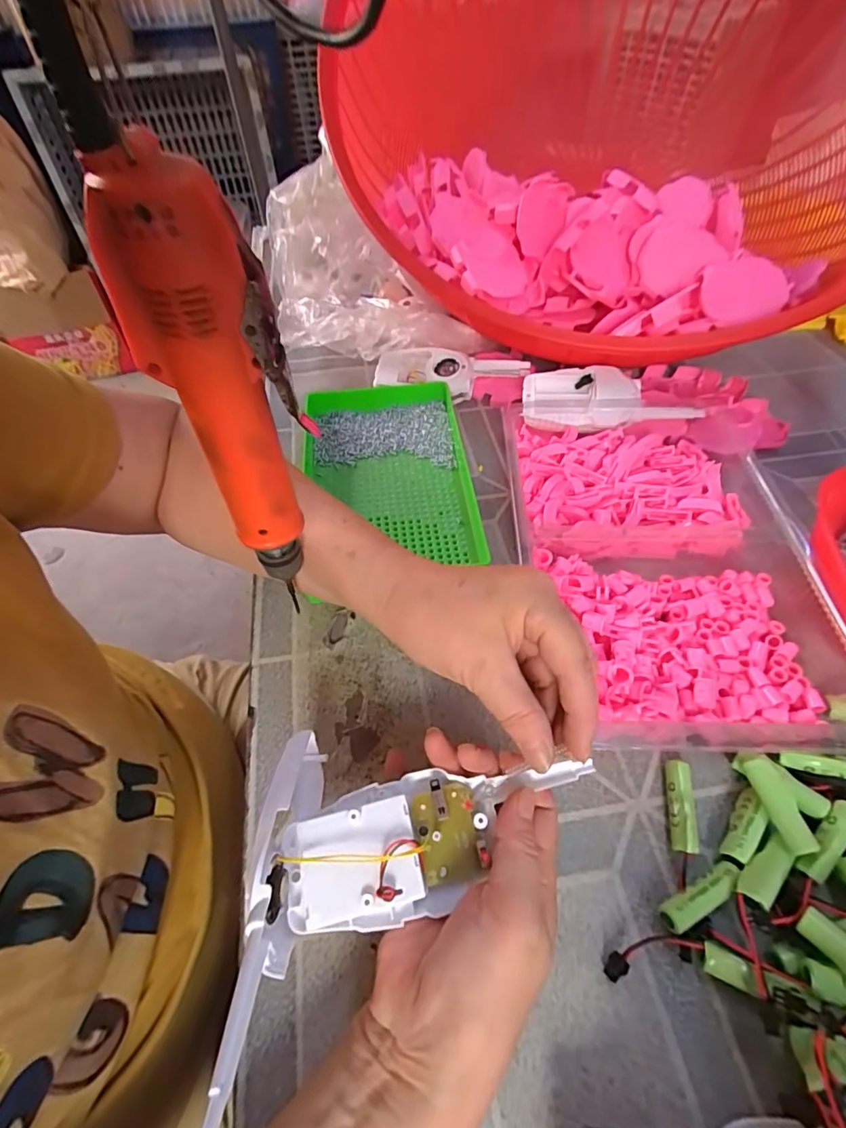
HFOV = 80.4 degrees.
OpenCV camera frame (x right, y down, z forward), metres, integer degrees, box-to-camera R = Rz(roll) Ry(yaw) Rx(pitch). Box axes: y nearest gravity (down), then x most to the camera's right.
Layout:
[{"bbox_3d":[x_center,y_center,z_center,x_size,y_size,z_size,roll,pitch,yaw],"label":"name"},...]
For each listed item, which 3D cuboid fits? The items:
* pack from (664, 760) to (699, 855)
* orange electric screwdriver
[{"bbox_3d":[0.155,0.146,0.303,0.014,0.015,0.051,9,53,9],"label":"pack"},{"bbox_3d":[-0.076,-0.058,0.209,0.035,0.178,0.036,32,60,23],"label":"orange electric screwdriver"}]

